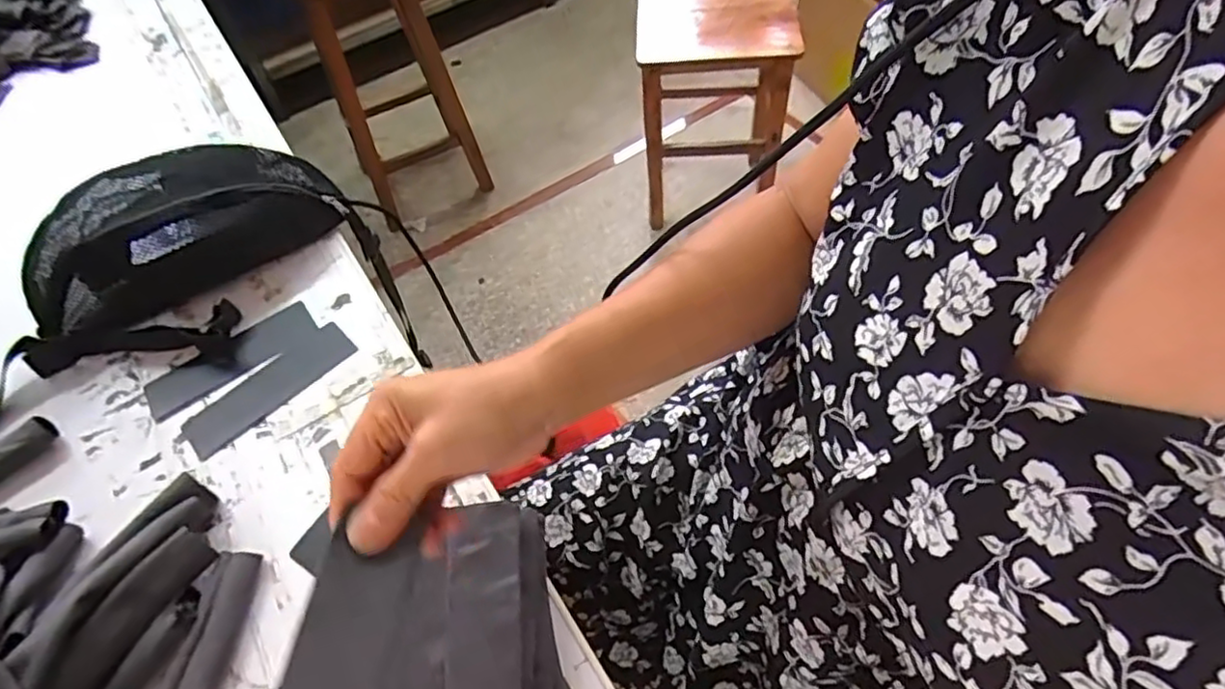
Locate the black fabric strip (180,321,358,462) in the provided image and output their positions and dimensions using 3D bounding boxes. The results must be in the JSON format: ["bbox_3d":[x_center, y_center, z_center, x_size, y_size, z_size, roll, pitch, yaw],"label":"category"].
[{"bbox_3d":[-0.294,0.034,0.578,0.146,0.005,0.049,-38,63,-20],"label":"black fabric strip"}]

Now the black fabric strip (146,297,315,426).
[{"bbox_3d":[-0.336,0.012,0.598,0.147,0.006,0.047,-33,61,-18],"label":"black fabric strip"}]

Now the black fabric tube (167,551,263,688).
[{"bbox_3d":[-0.275,0.214,0.448,0.033,0.018,0.147,3,57,5],"label":"black fabric tube"}]

